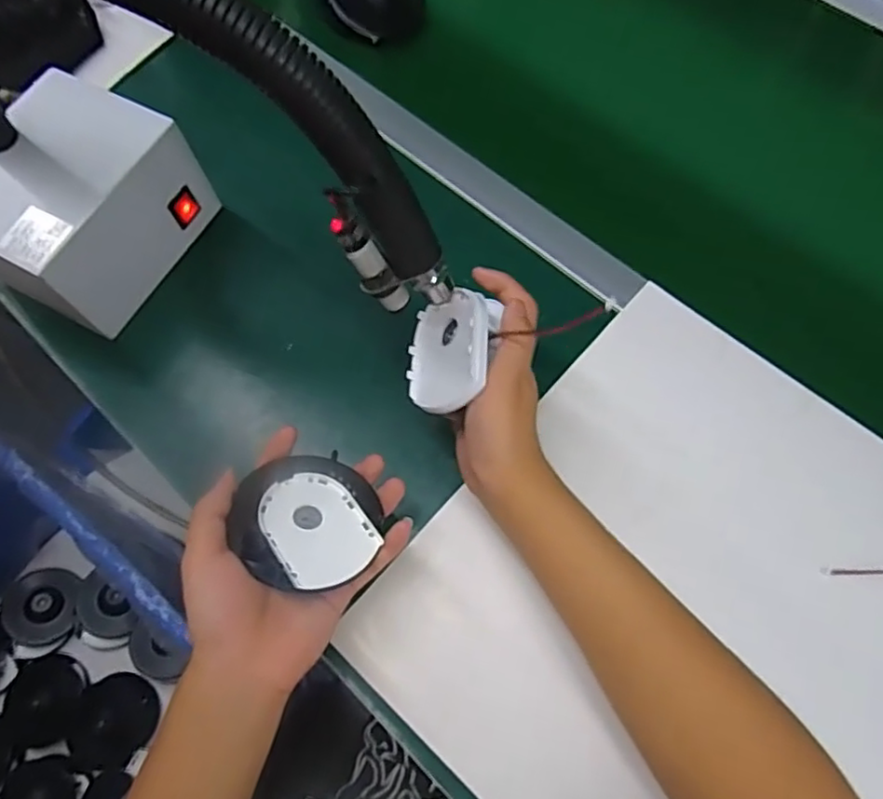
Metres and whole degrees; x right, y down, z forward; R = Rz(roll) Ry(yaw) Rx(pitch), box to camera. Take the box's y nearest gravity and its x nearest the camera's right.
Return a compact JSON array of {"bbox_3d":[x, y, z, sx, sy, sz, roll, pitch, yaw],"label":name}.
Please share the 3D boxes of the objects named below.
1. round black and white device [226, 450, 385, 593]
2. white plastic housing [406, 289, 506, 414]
[{"bbox_3d":[-0.085,0.082,0.404,0.089,0.032,0.088,-30,65,-37],"label":"round black and white device"},{"bbox_3d":[0.013,-0.032,0.409,0.037,0.061,0.079,10,73,-39],"label":"white plastic housing"}]

